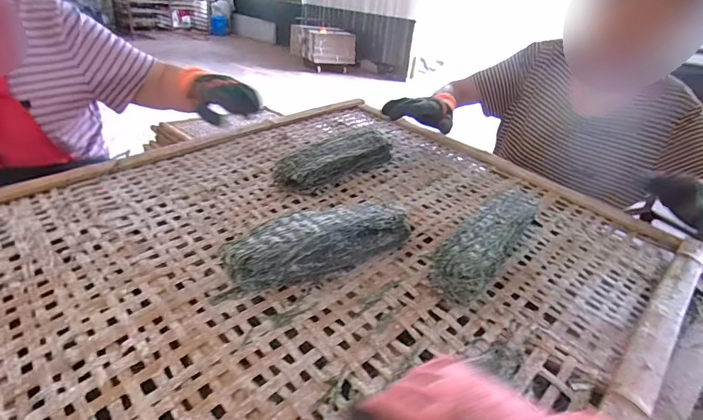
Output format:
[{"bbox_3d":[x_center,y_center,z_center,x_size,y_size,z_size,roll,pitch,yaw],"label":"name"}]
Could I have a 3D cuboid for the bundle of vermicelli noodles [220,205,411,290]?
[{"bbox_3d":[-0.036,0.036,0.488,0.235,0.060,0.067,-11,33,-31],"label":"bundle of vermicelli noodles"}]

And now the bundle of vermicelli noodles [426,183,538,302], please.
[{"bbox_3d":[0.184,0.039,0.536,0.061,0.057,0.248,26,33,30],"label":"bundle of vermicelli noodles"}]

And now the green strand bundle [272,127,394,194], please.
[{"bbox_3d":[-0.027,-0.084,0.681,0.238,0.058,0.062,-20,39,-41],"label":"green strand bundle"}]

